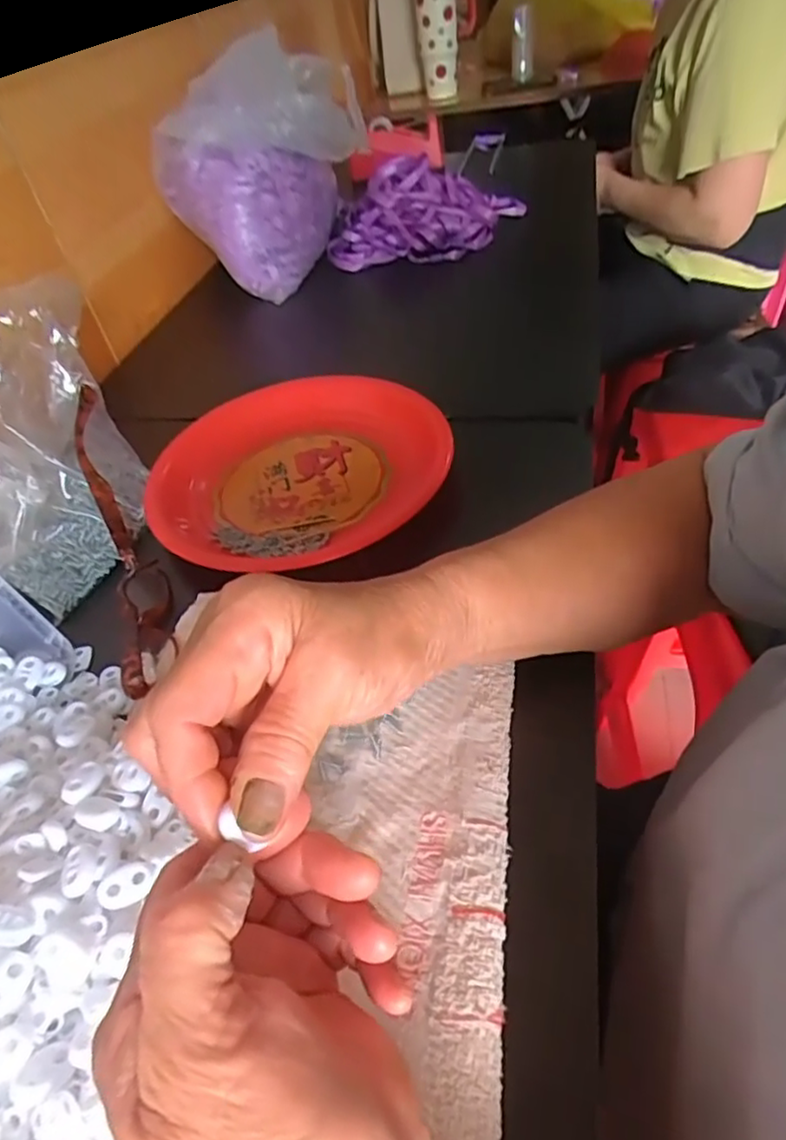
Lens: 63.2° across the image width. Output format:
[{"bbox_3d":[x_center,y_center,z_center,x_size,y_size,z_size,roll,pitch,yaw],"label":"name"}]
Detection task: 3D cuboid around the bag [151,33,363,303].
[{"bbox_3d":[-0.157,-0.478,0.754,0.186,0.194,0.215,7,48,17],"label":"bag"}]

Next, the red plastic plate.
[{"bbox_3d":[-0.064,-0.082,0.488,0.206,0.042,0.218,-2,46,2],"label":"red plastic plate"}]

